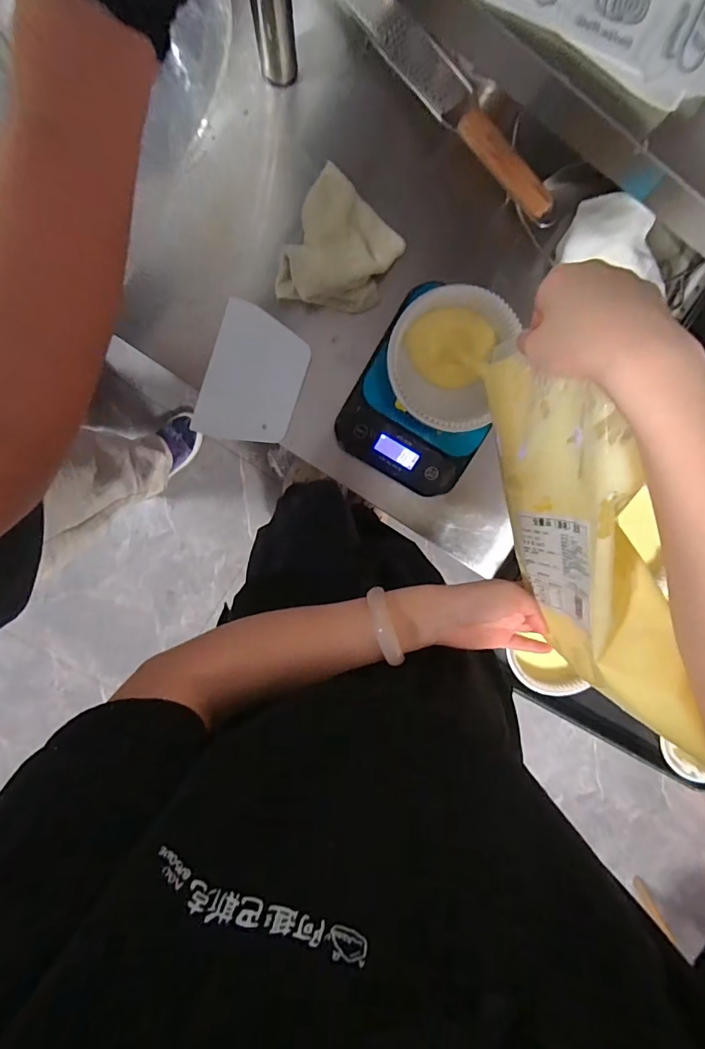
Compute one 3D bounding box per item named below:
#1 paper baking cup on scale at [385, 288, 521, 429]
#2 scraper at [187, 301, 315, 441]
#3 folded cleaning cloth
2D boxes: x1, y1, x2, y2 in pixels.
[{"bbox_3d":[0.100,-0.170,0.496,0.125,0.065,0.122,0,96,0],"label":"paper baking cup on scale"},{"bbox_3d":[-0.113,-0.166,0.547,0.106,0.007,0.147,18,97,-8],"label":"scraper"},{"bbox_3d":[-0.013,-0.292,0.513,0.106,0.032,0.128,29,96,-3],"label":"folded cleaning cloth"}]

